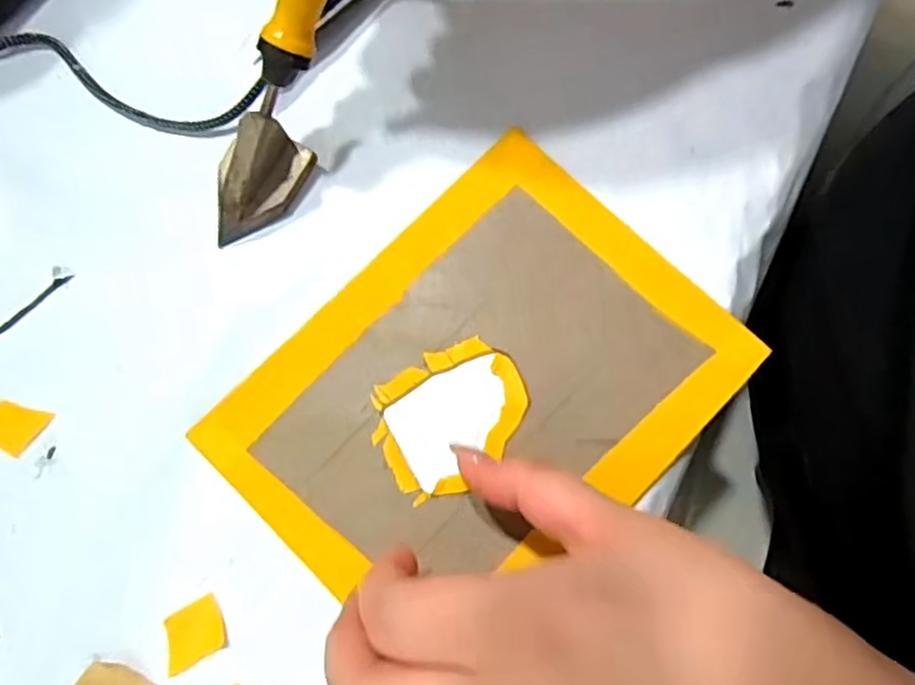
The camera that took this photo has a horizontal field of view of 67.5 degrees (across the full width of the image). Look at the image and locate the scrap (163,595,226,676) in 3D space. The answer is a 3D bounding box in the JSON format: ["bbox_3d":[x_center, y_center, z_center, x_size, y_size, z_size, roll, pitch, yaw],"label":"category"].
[{"bbox_3d":[-0.102,0.112,0.263,0.024,0.004,0.020,-28,78,-6],"label":"scrap"}]

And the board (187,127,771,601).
[{"bbox_3d":[0.010,0.019,0.284,0.193,0.007,0.145,-44,80,-9],"label":"board"}]

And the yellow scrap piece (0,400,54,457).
[{"bbox_3d":[-0.185,0.034,0.284,0.024,0.004,0.022,28,79,7],"label":"yellow scrap piece"}]

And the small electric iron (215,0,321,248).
[{"bbox_3d":[-0.065,-0.118,0.268,0.032,0.029,0.174,31,121,8],"label":"small electric iron"}]

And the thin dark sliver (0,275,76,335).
[{"bbox_3d":[-0.187,-0.015,0.296,0.046,0.004,0.004,-42,80,-8],"label":"thin dark sliver"}]

